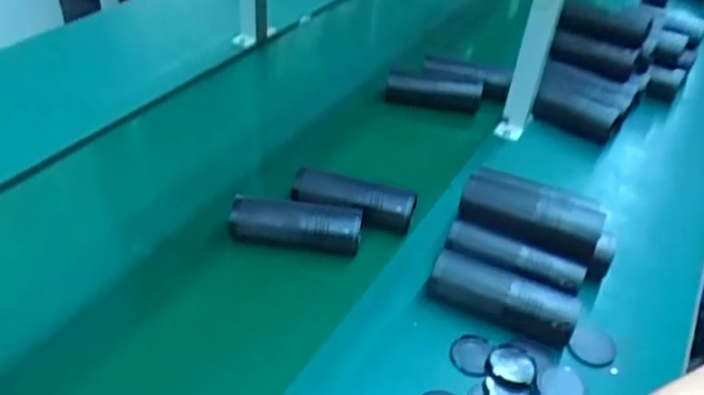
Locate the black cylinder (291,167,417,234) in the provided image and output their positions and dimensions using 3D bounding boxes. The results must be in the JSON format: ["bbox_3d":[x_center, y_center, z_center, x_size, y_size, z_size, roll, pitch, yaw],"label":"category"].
[{"bbox_3d":[-0.002,0.001,0.788,0.163,0.044,0.051,17,42,14],"label":"black cylinder"}]

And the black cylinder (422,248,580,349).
[{"bbox_3d":[0.169,0.111,0.690,0.164,0.044,0.053,22,43,20],"label":"black cylinder"}]

